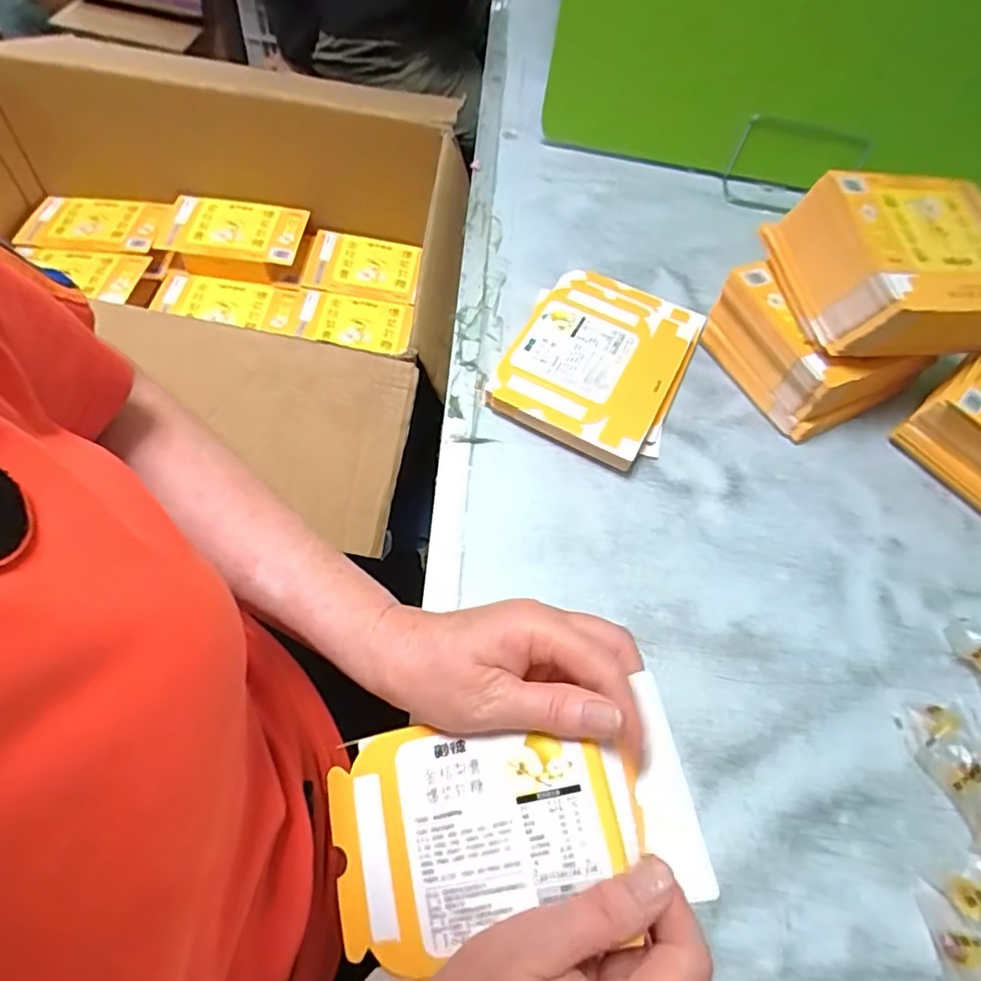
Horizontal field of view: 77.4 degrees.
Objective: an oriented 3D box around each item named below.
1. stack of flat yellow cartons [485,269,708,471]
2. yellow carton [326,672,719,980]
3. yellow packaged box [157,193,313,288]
[{"bbox_3d":[0.100,-0.120,0.557,0.149,0.033,0.205,22,60,9],"label":"stack of flat yellow cartons"},{"bbox_3d":[0.009,0.157,0.288,0.172,0.043,0.100,-12,60,3],"label":"yellow carton"},{"bbox_3d":[-0.331,-0.325,0.791,0.180,0.040,0.108,8,59,-3],"label":"yellow packaged box"}]

